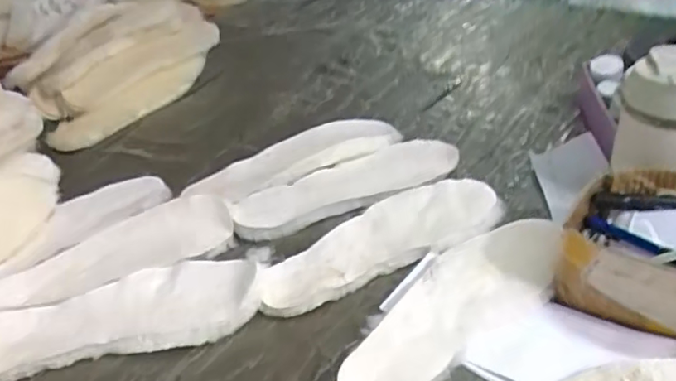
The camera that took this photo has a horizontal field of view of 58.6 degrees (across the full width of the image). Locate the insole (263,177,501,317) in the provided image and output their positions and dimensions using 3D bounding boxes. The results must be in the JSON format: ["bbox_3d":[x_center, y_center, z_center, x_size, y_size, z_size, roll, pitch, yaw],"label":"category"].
[{"bbox_3d":[0.046,0.048,0.621,0.271,0.016,0.093,-20,41,-14],"label":"insole"}]

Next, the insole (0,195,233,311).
[{"bbox_3d":[-0.244,0.068,0.631,0.260,0.036,0.094,-19,38,-16],"label":"insole"}]

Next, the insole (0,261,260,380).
[{"bbox_3d":[-0.209,0.114,0.564,0.265,0.021,0.095,-11,42,-6],"label":"insole"}]

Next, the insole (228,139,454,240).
[{"bbox_3d":[0.012,-0.004,0.699,0.272,0.020,0.078,-19,38,-17],"label":"insole"}]

